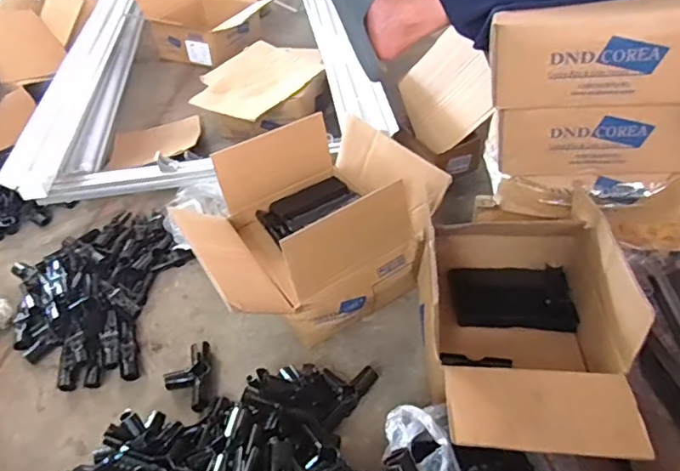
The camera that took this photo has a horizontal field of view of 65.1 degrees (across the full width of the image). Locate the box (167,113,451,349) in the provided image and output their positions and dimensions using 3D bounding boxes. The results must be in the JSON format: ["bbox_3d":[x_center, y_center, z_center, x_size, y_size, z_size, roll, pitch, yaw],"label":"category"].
[{"bbox_3d":[-0.076,-0.022,1.087,0.438,0.224,0.379,-26,47,-22],"label":"box"}]

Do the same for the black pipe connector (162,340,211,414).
[{"bbox_3d":[-0.278,0.262,0.981,0.082,0.033,0.143,-9,43,-5],"label":"black pipe connector"}]

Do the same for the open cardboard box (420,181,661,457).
[{"bbox_3d":[0.291,0.133,0.884,0.297,0.234,0.474,2,43,7],"label":"open cardboard box"}]

